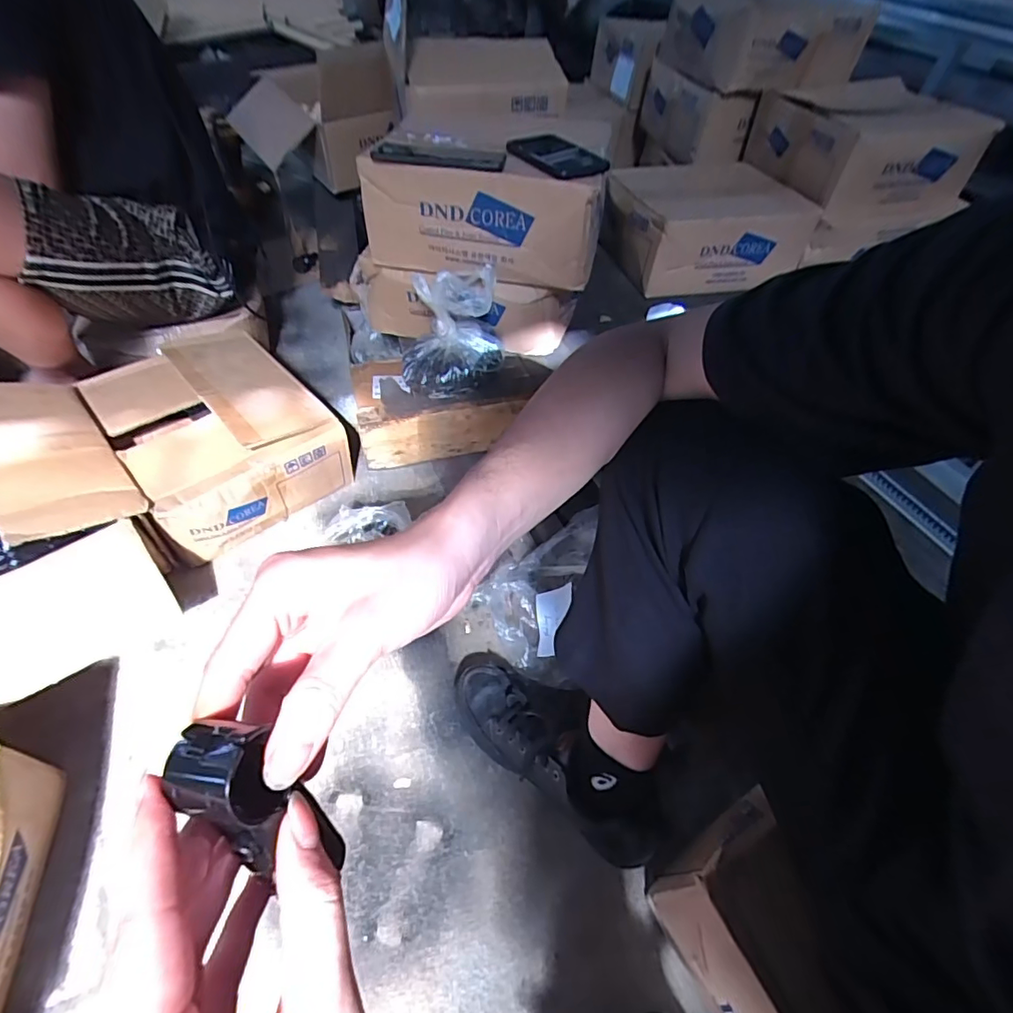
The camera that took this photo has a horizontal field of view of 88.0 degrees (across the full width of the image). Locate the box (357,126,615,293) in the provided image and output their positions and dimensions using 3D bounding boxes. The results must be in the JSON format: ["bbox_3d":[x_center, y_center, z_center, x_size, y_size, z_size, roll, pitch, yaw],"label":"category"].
[{"bbox_3d":[-0.025,-0.432,0.731,0.313,0.148,0.184,11,50,4],"label":"box"}]

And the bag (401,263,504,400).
[{"bbox_3d":[-0.074,-0.246,0.738,0.148,0.128,0.125,-4,50,-9],"label":"bag"}]

